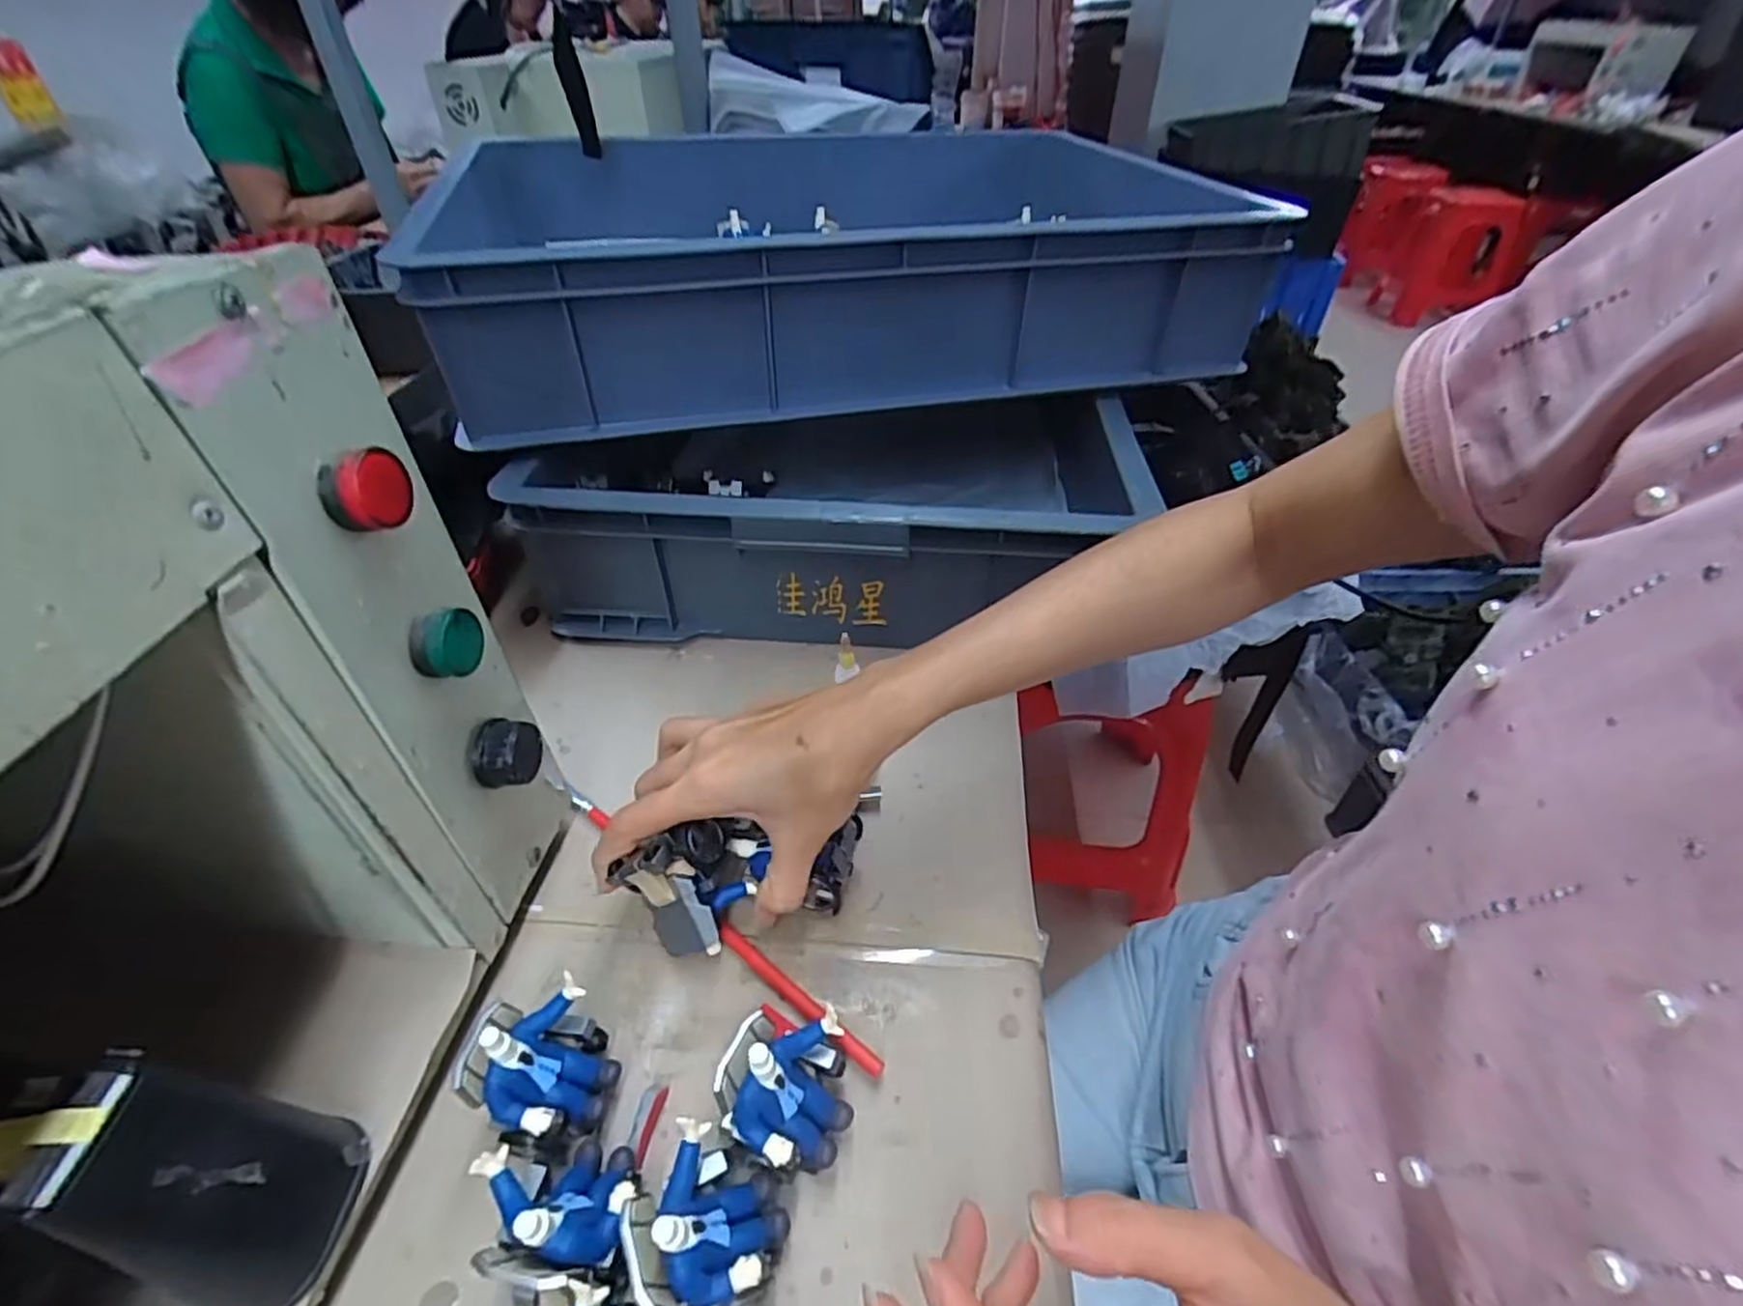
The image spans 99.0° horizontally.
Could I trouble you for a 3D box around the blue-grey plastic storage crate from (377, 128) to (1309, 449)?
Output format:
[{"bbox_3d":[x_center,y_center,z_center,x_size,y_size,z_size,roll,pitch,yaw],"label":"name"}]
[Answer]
[{"bbox_3d":[-0.038,-0.349,0.631,0.565,0.116,0.433,-12,43,-13],"label":"blue-grey plastic storage crate"}]

